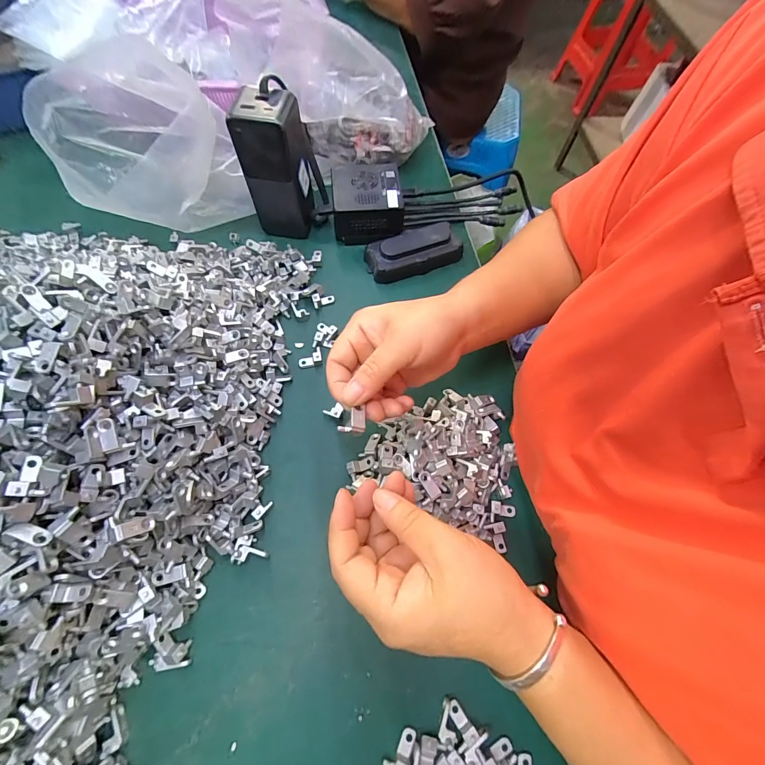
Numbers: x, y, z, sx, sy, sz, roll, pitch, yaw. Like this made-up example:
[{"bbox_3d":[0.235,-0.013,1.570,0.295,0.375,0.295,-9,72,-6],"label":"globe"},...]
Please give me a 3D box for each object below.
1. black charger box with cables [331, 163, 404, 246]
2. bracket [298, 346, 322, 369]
[{"bbox_3d":[-0.018,-0.203,0.417,0.076,0.057,0.072,-5,65,-6],"label":"black charger box with cables"},{"bbox_3d":[-0.072,-0.025,0.356,0.025,0.012,0.017,-17,67,-11],"label":"bracket"}]

